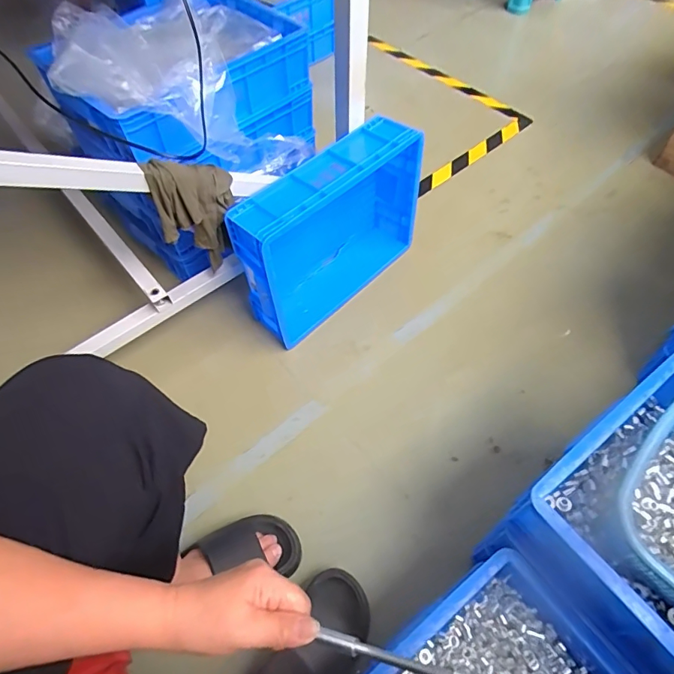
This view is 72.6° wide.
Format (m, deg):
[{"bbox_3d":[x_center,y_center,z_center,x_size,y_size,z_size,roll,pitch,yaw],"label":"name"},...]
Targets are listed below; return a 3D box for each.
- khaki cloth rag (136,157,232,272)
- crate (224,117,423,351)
[{"bbox_3d":[-0.233,-0.208,0.768,0.132,0.214,0.065,-29,62,-17],"label":"khaki cloth rag"},{"bbox_3d":[-0.012,-0.212,0.924,0.146,0.301,0.401,39,66,22],"label":"crate"}]

